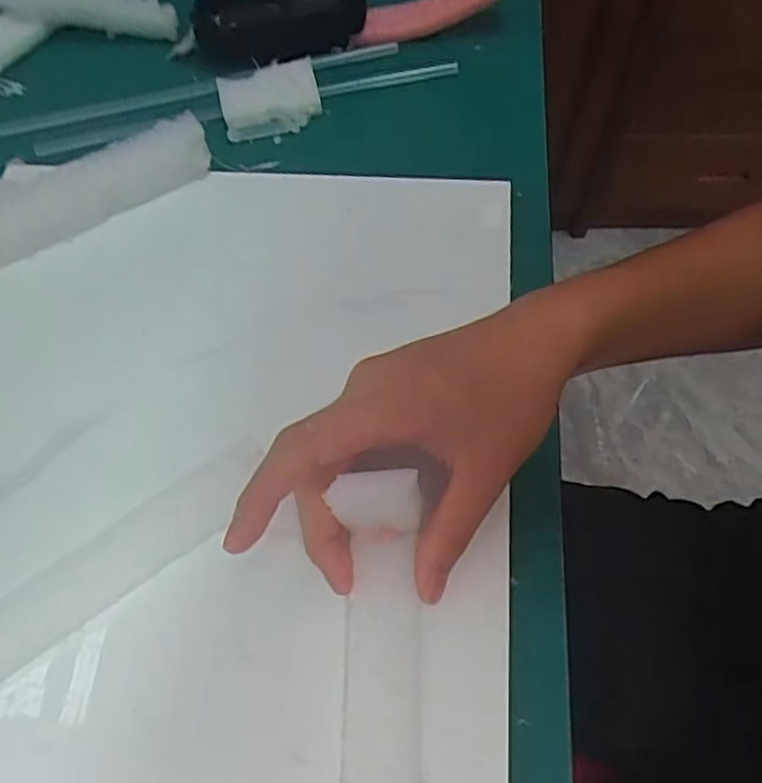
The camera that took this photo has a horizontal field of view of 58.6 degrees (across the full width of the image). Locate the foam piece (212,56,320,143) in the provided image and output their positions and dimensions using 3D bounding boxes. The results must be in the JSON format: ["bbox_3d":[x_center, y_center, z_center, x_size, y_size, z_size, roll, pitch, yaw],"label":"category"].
[{"bbox_3d":[-0.069,-0.182,0.421,0.060,0.021,0.041,-10,65,-5],"label":"foam piece"}]

